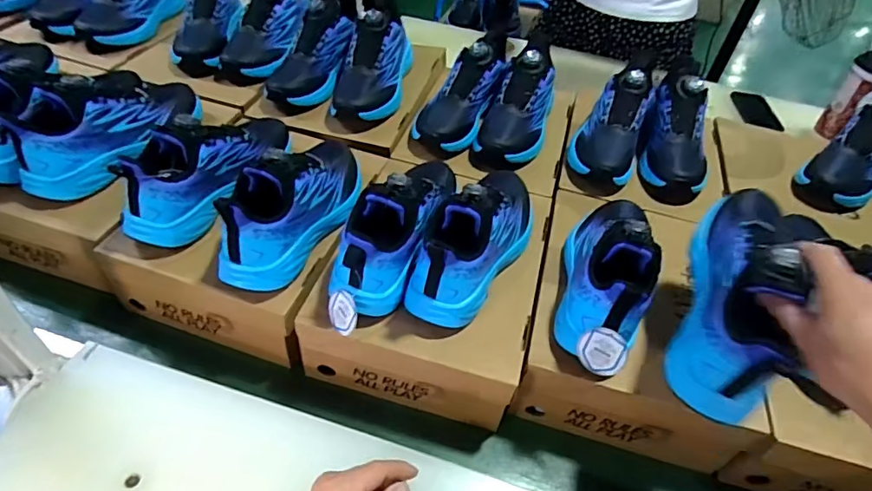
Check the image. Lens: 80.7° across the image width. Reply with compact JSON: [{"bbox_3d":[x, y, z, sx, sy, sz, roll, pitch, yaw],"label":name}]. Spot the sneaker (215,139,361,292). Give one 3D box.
[{"bbox_3d":[-0.166,-0.064,0.619,0.086,0.121,0.270,15,40,11],"label":"sneaker"}]

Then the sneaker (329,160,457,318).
[{"bbox_3d":[-0.041,-0.040,0.609,0.076,0.115,0.247,15,40,11],"label":"sneaker"}]

